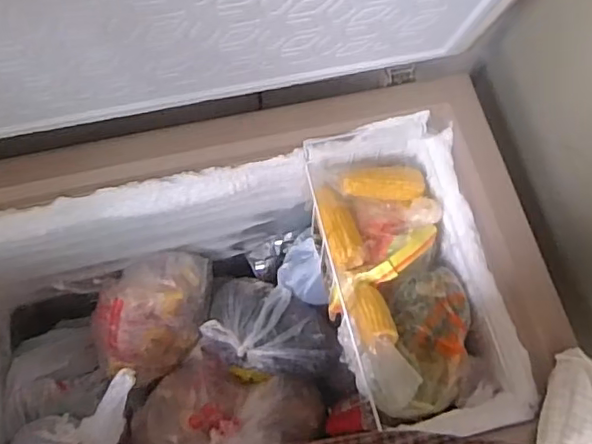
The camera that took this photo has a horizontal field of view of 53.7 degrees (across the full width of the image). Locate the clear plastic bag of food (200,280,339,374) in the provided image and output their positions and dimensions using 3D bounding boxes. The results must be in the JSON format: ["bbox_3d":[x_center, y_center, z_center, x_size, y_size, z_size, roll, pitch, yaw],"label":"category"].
[{"bbox_3d":[-0.049,0.201,1.071,0.263,0.105,0.166,20,71,7],"label":"clear plastic bag of food"}]

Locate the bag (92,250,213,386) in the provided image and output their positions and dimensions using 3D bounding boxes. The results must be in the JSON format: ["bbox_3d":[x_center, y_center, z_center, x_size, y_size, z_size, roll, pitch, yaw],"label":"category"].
[{"bbox_3d":[-0.254,0.154,1.053,0.173,0.116,0.252,40,74,13],"label":"bag"}]

